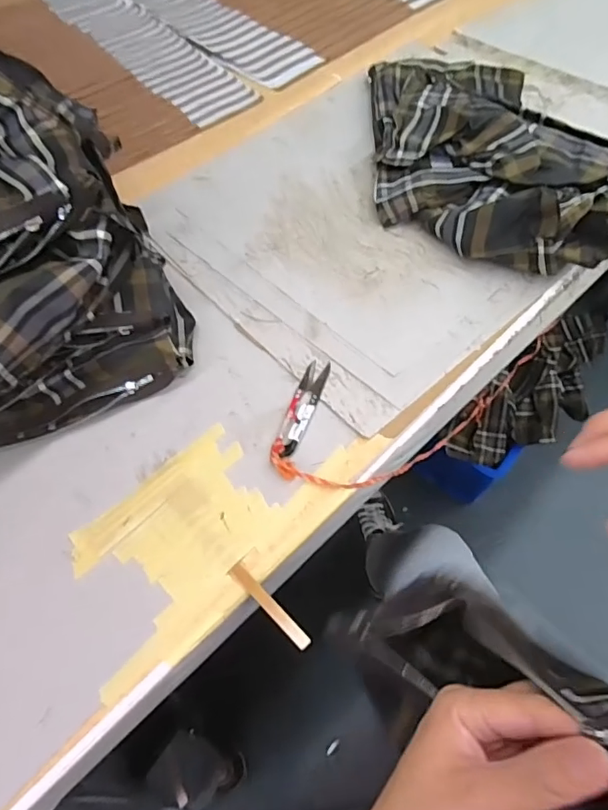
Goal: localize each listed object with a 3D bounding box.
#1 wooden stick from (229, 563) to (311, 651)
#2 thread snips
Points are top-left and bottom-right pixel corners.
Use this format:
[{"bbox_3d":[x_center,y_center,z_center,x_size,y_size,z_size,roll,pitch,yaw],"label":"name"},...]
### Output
[{"bbox_3d":[-0.025,0.150,0.386,0.079,0.008,0.011,39,69,23],"label":"wooden stick"},{"bbox_3d":[-0.001,0.001,0.471,0.022,0.008,0.103,15,61,11],"label":"thread snips"}]

